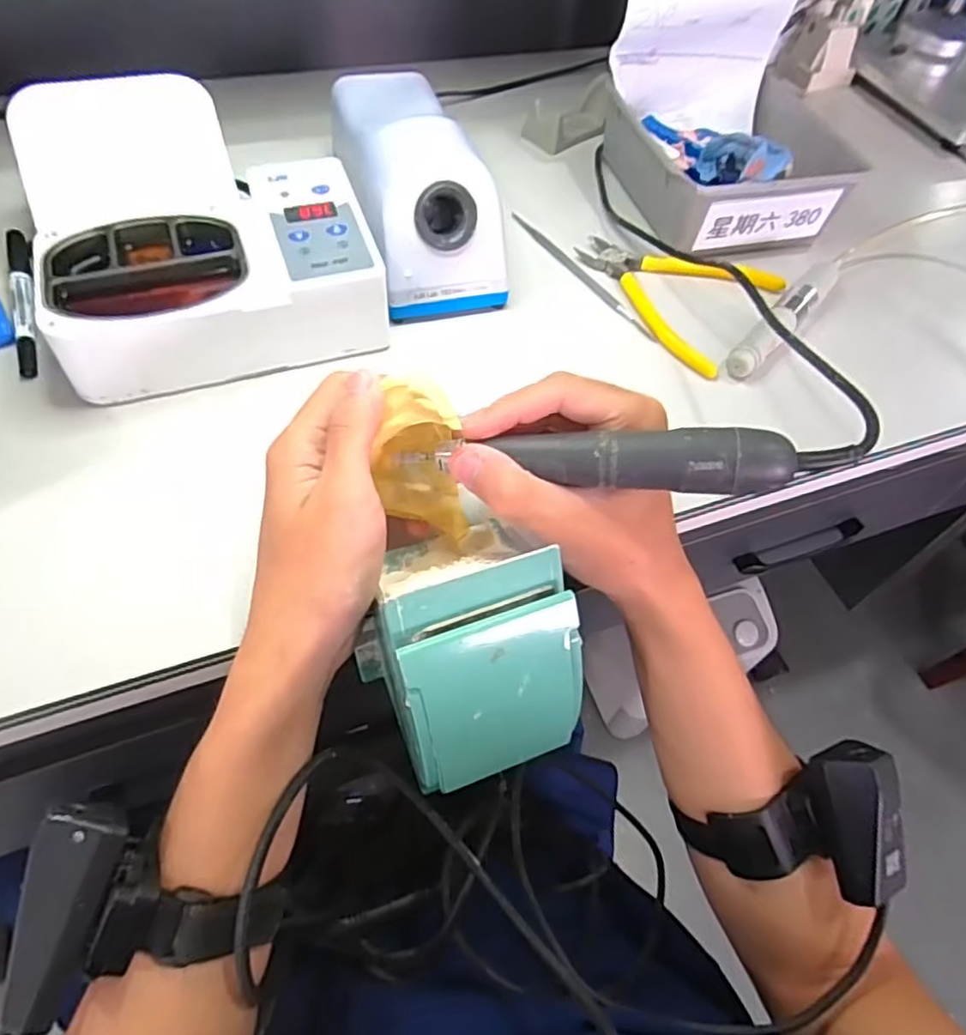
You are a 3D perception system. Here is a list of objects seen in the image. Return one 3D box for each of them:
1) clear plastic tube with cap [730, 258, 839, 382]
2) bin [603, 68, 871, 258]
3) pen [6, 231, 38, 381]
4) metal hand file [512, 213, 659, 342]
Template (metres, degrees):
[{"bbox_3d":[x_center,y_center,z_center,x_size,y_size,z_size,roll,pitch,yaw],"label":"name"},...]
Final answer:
[{"bbox_3d":[0.214,-0.141,0.460,0.022,0.019,0.142,35,60,18],"label":"clear plastic tube with cap"},{"bbox_3d":[0.199,-0.286,0.532,0.157,0.059,0.156,-11,57,-12],"label":"bin"},{"bbox_3d":[-0.295,-0.140,0.418,0.013,0.012,0.134,-18,59,-16],"label":"pen"},{"bbox_3d":[0.071,-0.182,0.483,0.009,0.004,0.171,-25,61,-20],"label":"metal hand file"}]

